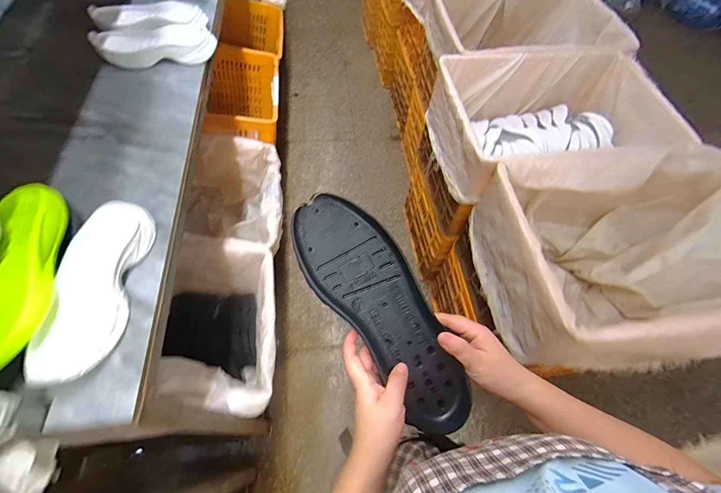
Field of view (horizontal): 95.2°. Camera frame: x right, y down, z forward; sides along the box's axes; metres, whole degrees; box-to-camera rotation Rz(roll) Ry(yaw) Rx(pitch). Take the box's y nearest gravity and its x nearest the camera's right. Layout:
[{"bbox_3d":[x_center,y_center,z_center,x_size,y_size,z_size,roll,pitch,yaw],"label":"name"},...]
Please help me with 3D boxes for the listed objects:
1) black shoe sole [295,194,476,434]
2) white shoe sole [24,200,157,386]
[{"bbox_3d":[0.028,0.075,0.397,0.104,0.026,0.300,-34,88,-20],"label":"black shoe sole"},{"bbox_3d":[-0.377,0.053,0.470,0.091,0.035,0.261,1,60,-2],"label":"white shoe sole"}]

